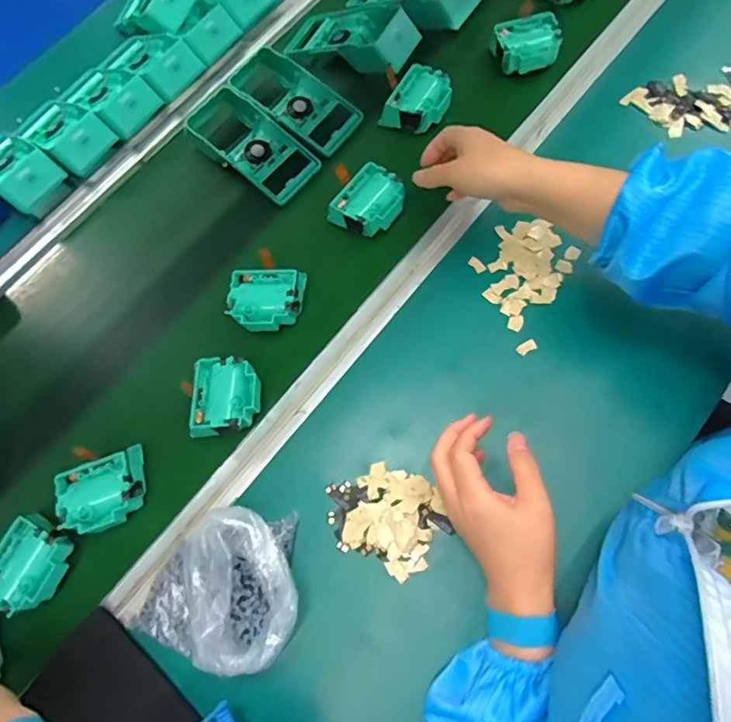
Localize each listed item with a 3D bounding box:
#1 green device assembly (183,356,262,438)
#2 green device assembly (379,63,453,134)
[{"bbox_3d":[-0.145,0.039,0.520,0.073,0.033,0.080,0,69,-3],"label":"green device assembly"},{"bbox_3d":[0.066,-0.323,0.628,0.073,0.044,0.075,24,70,6],"label":"green device assembly"}]

